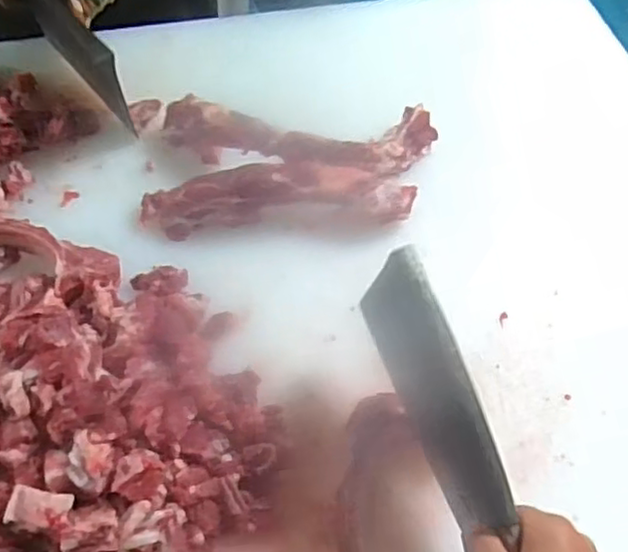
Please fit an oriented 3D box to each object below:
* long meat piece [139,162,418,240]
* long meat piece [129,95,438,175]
[{"bbox_3d":[-0.030,-0.083,0.703,0.270,0.054,0.060,-2,59,-6],"label":"long meat piece"},{"bbox_3d":[-0.032,-0.153,0.734,0.323,0.057,0.091,2,59,-4],"label":"long meat piece"}]

